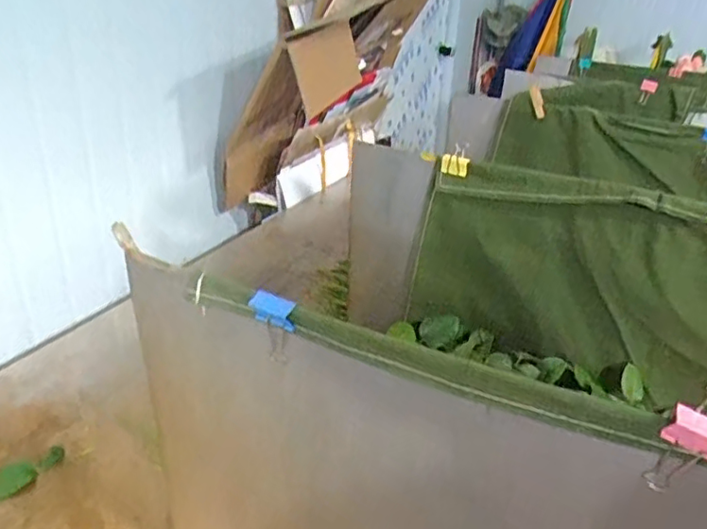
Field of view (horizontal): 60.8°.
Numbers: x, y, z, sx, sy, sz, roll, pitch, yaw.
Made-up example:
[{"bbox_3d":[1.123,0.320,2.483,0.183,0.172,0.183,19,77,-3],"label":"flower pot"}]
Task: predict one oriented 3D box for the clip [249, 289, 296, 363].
[{"bbox_3d":[-0.058,0.048,0.439,0.036,0.057,0.015,18,30,28],"label":"clip"}]

